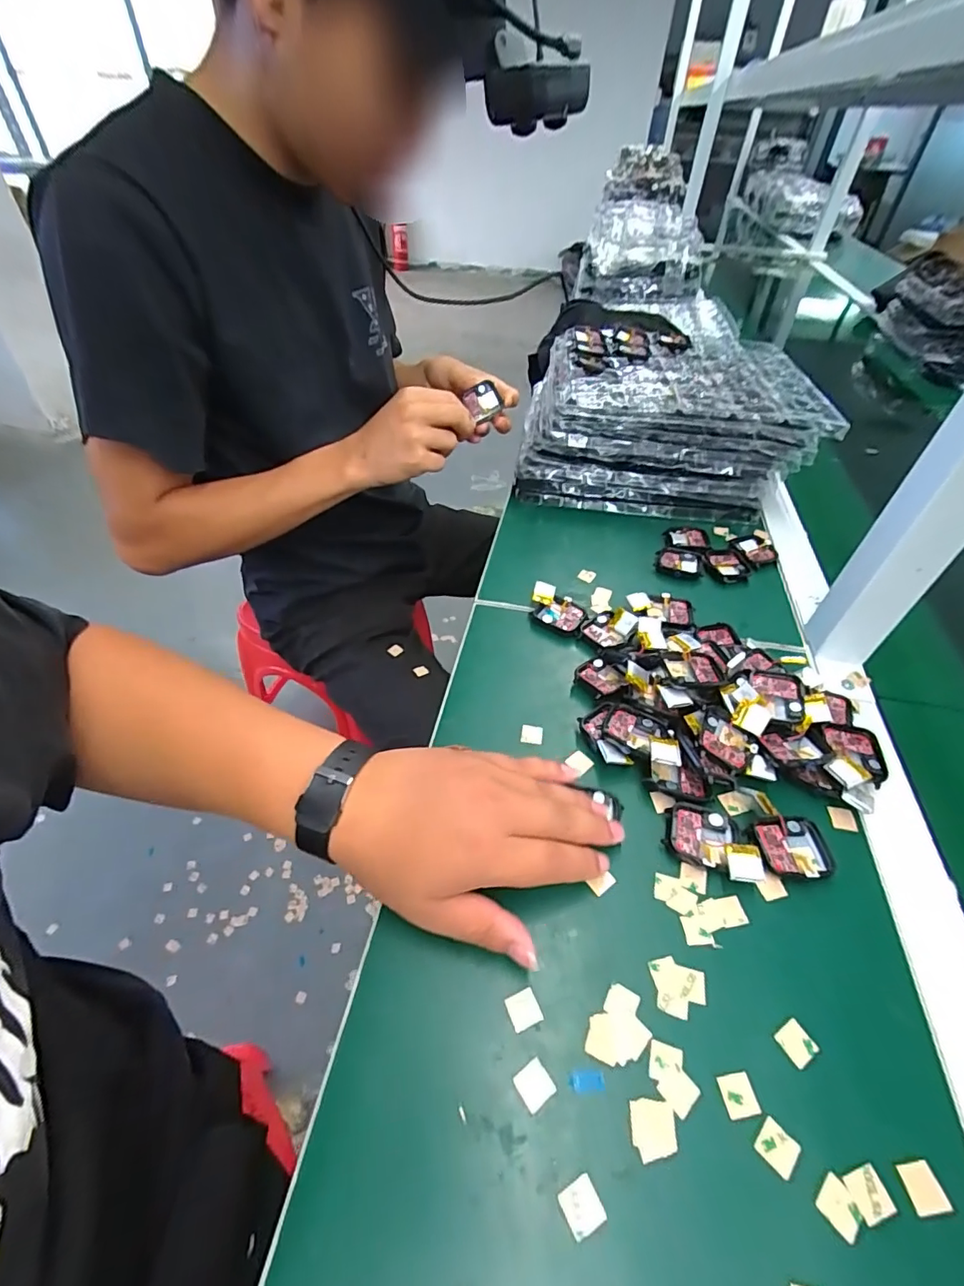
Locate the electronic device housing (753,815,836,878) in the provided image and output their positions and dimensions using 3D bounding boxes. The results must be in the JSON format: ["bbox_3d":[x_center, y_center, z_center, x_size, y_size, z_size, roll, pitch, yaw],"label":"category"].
[{"bbox_3d":[0.196,0.130,0.325,0.041,0.011,0.036,-1,44,3],"label":"electronic device housing"}]

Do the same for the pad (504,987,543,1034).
[{"bbox_3d":[0.022,0.191,0.268,0.016,0.004,0.016,-18,46,-14],"label":"pad"}]

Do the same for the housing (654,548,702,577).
[{"bbox_3d":[0.204,-0.082,0.532,0.045,0.011,0.040,13,47,9],"label":"housing"}]

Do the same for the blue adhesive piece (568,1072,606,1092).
[{"bbox_3d":[0.051,0.212,0.248,0.017,0.004,0.007,-3,44,1],"label":"blue adhesive piece"}]

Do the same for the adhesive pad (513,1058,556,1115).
[{"bbox_3d":[0.025,0.213,0.247,0.016,0.004,0.016,-27,49,-22],"label":"adhesive pad"}]

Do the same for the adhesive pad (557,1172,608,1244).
[{"bbox_3d":[0.043,0.242,0.219,0.016,0.004,0.016,-22,47,-18],"label":"adhesive pad"}]

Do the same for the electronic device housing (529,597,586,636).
[{"bbox_3d":[0.071,-0.026,0.470,0.047,0.009,0.036,23,49,18],"label":"electronic device housing"}]

